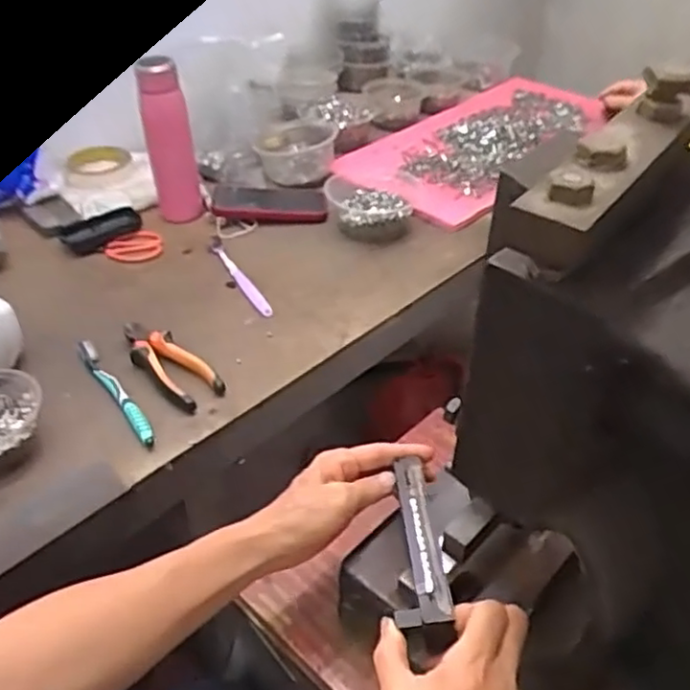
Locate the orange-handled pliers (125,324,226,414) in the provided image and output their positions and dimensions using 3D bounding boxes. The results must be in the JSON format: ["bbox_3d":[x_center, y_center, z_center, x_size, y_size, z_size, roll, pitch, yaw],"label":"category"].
[{"bbox_3d":[-0.192,0.016,0.746,0.052,0.022,0.156,-32,49,-32],"label":"orange-handled pliers"}]

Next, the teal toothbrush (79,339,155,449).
[{"bbox_3d":[-0.240,0.047,0.714,0.016,0.018,0.172,-27,46,-27],"label":"teal toothbrush"}]

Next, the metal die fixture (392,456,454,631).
[{"bbox_3d":[0.050,0.138,0.490,0.033,0.022,0.140,-2,34,-1],"label":"metal die fixture"}]

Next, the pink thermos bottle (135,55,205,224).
[{"bbox_3d":[-0.248,-0.284,0.970,0.058,0.239,0.060,-19,43,-20],"label":"pink thermos bottle"}]

